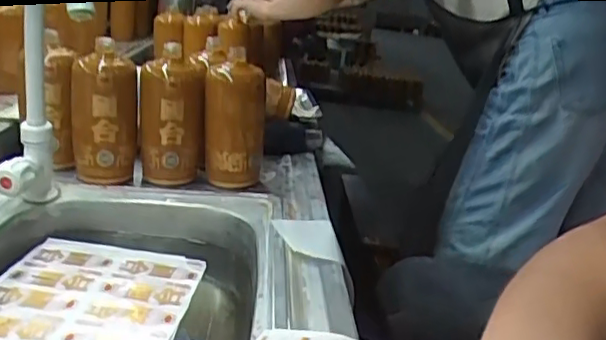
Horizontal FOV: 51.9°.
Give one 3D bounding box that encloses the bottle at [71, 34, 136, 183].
[{"bbox_3d":[-0.247,-0.070,0.775,0.076,0.173,0.062,2,18,-20],"label":"bottle"}]

